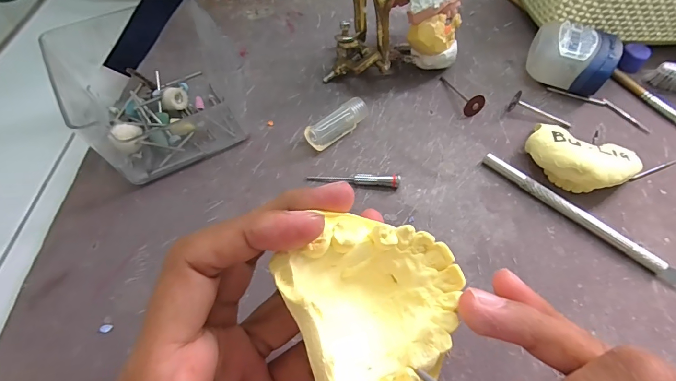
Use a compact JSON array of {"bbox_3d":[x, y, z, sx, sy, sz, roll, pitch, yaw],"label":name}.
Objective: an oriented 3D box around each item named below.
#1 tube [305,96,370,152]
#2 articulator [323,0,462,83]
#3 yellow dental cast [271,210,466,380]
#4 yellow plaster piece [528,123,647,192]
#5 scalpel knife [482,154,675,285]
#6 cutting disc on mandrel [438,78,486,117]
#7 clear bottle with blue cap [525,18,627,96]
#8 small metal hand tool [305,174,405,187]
[{"bbox_3d":[0.000,-0.046,0.255,0.046,0.019,0.015,-33,64,-20],"label":"tube"},{"bbox_3d":[0.047,-0.126,0.276,0.094,0.073,0.084,13,58,7],"label":"articulator"},{"bbox_3d":[0.015,0.038,0.124,0.058,0.023,0.063,-22,60,-14],"label":"yellow dental cast"},{"bbox_3d":[0.155,-0.018,0.235,0.063,0.027,0.040,31,62,17],"label":"yellow plaster piece"},{"bbox_3d":[0.150,0.018,0.222,0.134,0.009,0.007,37,64,20],"label":"scalpel knife"},{"bbox_3d":[0.095,-0.077,0.283,0.014,0.015,0.047,-15,47,-10],"label":"cutting disc on mandrel"},{"bbox_3d":[0.184,-0.106,0.287,0.060,0.036,0.050,30,62,17],"label":"clear bottle with blue cap"},{"bbox_3d":[0.010,-0.007,0.235,0.059,0.009,0.006,5,58,2],"label":"small metal hand tool"}]

